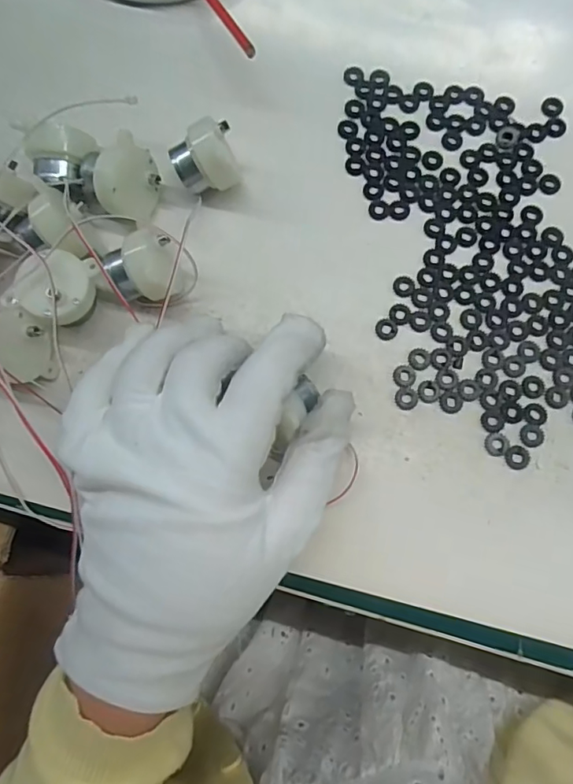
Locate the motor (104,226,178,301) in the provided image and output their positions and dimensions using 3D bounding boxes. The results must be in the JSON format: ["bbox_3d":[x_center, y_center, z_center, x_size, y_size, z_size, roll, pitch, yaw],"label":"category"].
[{"bbox_3d":[-0.064,-0.057,0.240,0.031,0.030,0.027,-27,80,-5],"label":"motor"}]

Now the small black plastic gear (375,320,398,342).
[{"bbox_3d":[0.048,-0.030,0.250,0.010,0.004,0.011,0,79,0],"label":"small black plastic gear"}]

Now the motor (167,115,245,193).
[{"bbox_3d":[-0.039,-0.113,0.252,0.031,0.031,0.029,-12,79,-2],"label":"motor"}]

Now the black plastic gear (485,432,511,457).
[{"bbox_3d":[0.096,0.024,0.236,0.011,0.004,0.011,0,79,0],"label":"black plastic gear"}]

